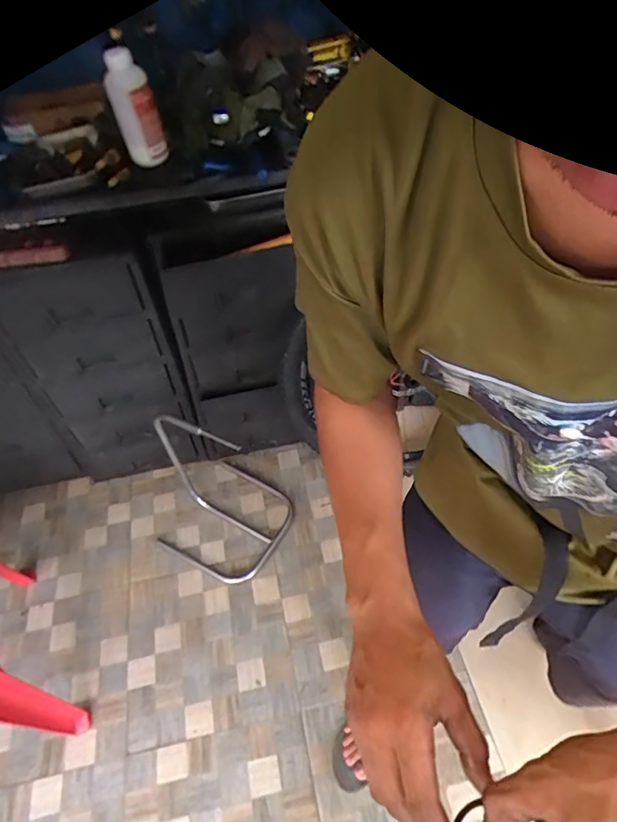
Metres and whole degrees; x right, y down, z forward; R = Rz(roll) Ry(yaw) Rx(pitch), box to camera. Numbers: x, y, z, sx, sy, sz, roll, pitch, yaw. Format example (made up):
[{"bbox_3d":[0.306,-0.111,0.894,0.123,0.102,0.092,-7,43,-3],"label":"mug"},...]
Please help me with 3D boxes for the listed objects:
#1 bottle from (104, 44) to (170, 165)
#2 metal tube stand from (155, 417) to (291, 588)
[{"bbox_3d":[-0.312,-0.547,0.910,0.078,0.188,0.057,-18,52,-7],"label":"bottle"},{"bbox_3d":[-0.254,0.196,1.343,0.361,0.388,0.331,20,54,20],"label":"metal tube stand"}]

